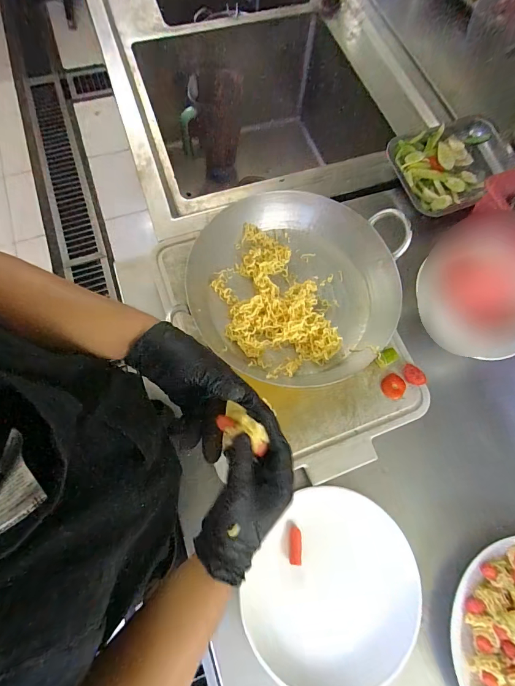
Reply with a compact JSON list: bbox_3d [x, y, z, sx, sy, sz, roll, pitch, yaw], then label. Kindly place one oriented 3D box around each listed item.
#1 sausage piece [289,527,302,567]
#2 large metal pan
[{"bbox_3d":[0.052,0.276,0.472,0.016,0.009,0.043,4,70,-1],"label":"sausage piece"},{"bbox_3d":[0.060,-0.087,0.565,0.327,0.078,0.306,1,70,-3],"label":"large metal pan"}]

